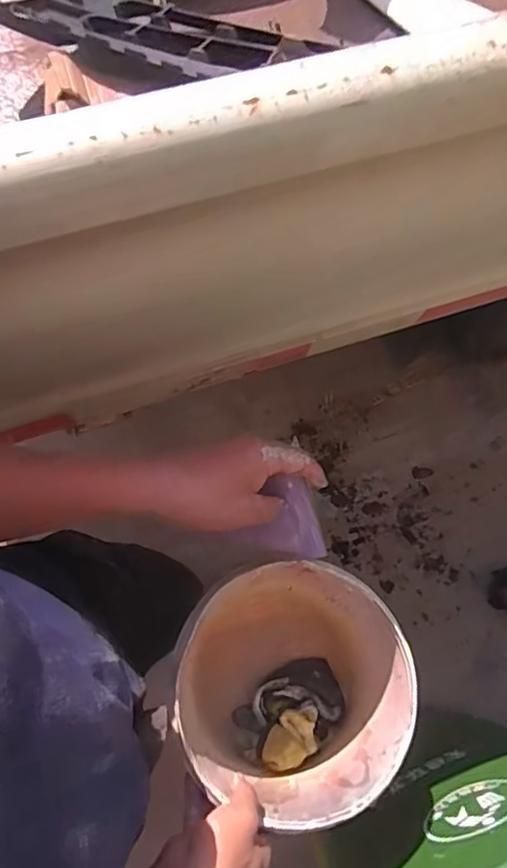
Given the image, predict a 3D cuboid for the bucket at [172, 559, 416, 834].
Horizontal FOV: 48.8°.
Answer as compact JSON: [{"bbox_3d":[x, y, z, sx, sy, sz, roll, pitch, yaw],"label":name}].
[{"bbox_3d":[0.047,0.312,0.709,0.253,0.253,0.248,-1,67,2],"label":"bucket"}]

